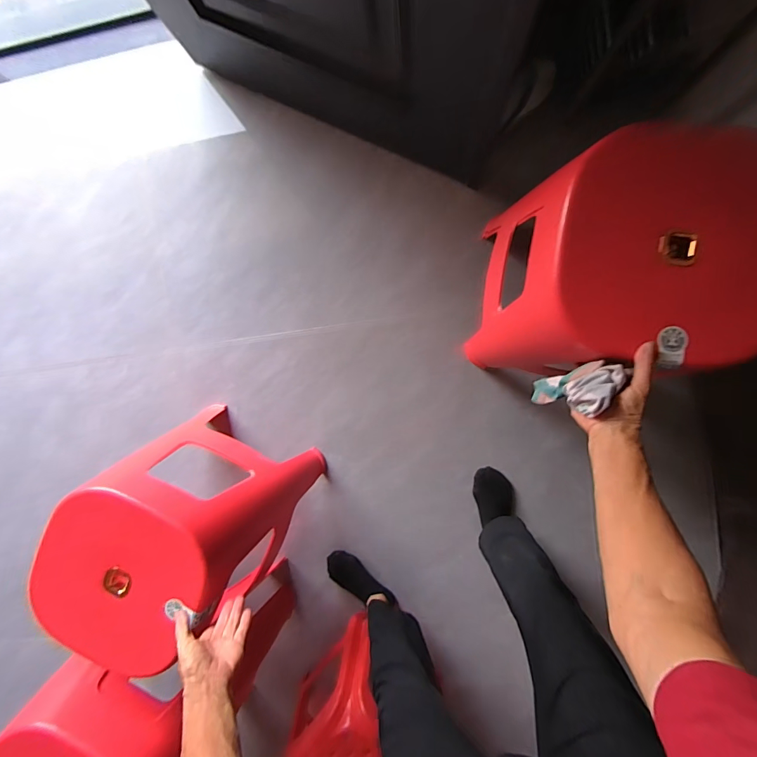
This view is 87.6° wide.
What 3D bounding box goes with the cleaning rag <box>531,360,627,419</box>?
[{"bbox_3d":[0.257,0.011,0.516,0.053,0.137,0.049,-16,93,-14],"label":"cleaning rag"}]

